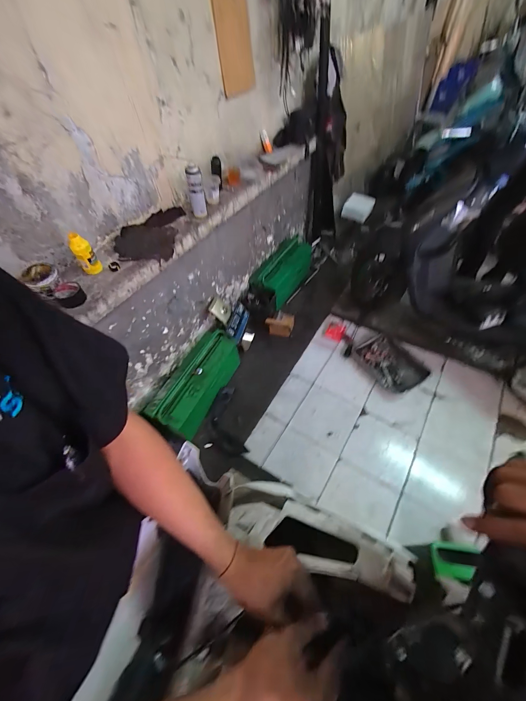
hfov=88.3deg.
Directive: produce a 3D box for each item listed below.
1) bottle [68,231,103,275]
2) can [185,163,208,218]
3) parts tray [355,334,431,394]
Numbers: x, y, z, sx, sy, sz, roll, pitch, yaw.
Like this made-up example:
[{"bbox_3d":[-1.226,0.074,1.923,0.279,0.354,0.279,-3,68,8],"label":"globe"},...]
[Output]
[{"bbox_3d":[-0.657,-0.356,0.994,0.067,0.153,0.063,-36,59,-19],"label":"bottle"},{"bbox_3d":[-0.293,-0.694,1.194,0.074,0.213,0.076,-2,54,3],"label":"can"},{"bbox_3d":[0.760,0.067,1.614,0.282,0.042,0.384,-27,56,-14],"label":"parts tray"}]

